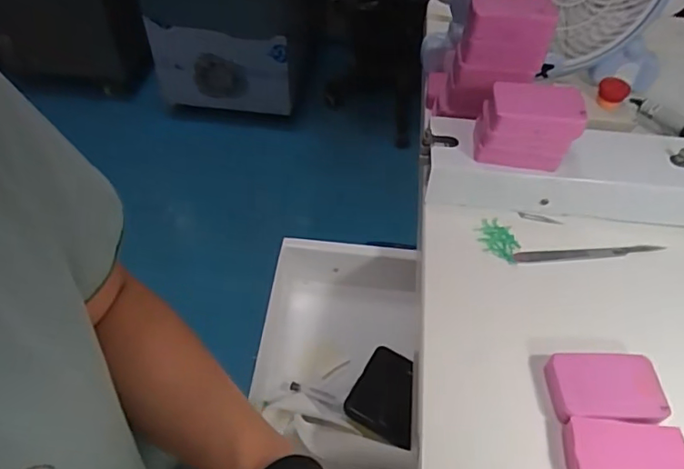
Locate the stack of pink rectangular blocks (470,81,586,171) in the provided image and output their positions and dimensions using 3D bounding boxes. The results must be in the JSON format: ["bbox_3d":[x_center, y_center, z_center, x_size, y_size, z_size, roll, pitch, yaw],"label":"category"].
[{"bbox_3d":[0.153,-0.090,0.436,0.075,0.057,0.049,13,51,9],"label":"stack of pink rectangular blocks"}]

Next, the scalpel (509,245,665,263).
[{"bbox_3d":[0.207,0.016,0.443,0.128,0.004,0.011,-4,50,-5],"label":"scalpel"}]

